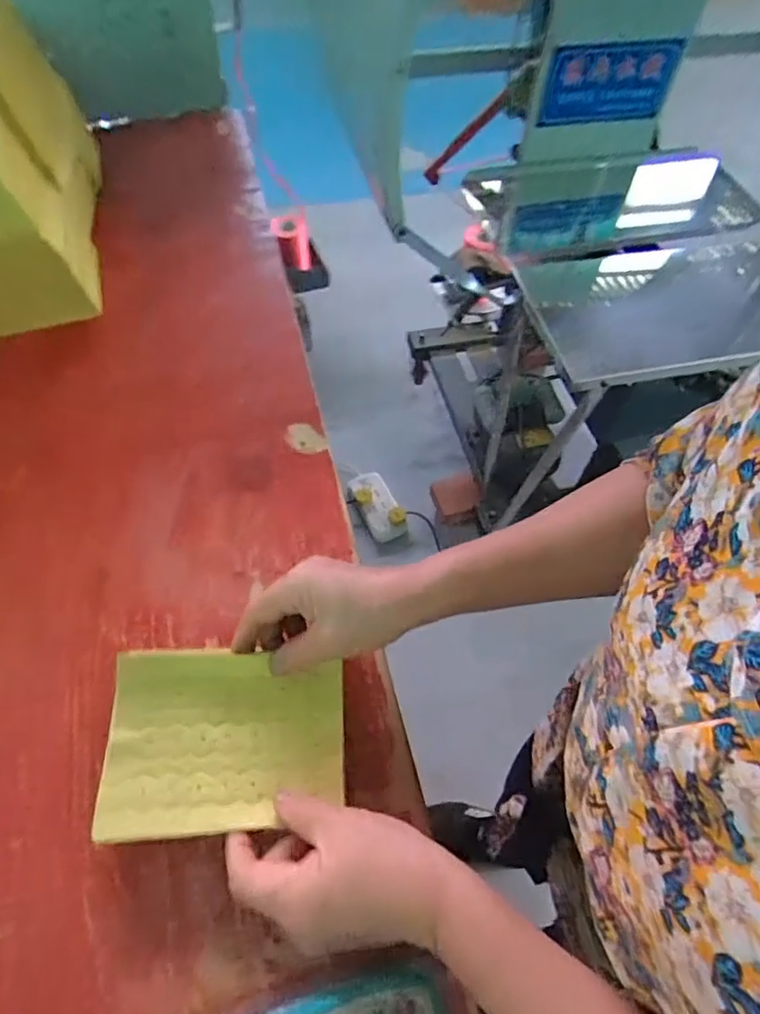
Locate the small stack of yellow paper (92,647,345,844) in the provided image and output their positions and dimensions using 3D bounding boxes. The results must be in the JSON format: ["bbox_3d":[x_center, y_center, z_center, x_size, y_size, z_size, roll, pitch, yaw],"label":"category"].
[{"bbox_3d":[-0.105,0.154,0.393,0.157,0.017,0.118,-2,58,-6],"label":"small stack of yellow paper"}]

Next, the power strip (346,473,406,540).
[{"bbox_3d":[-0.006,-0.010,1.560,0.111,0.048,0.224,-22,61,-15],"label":"power strip"}]

